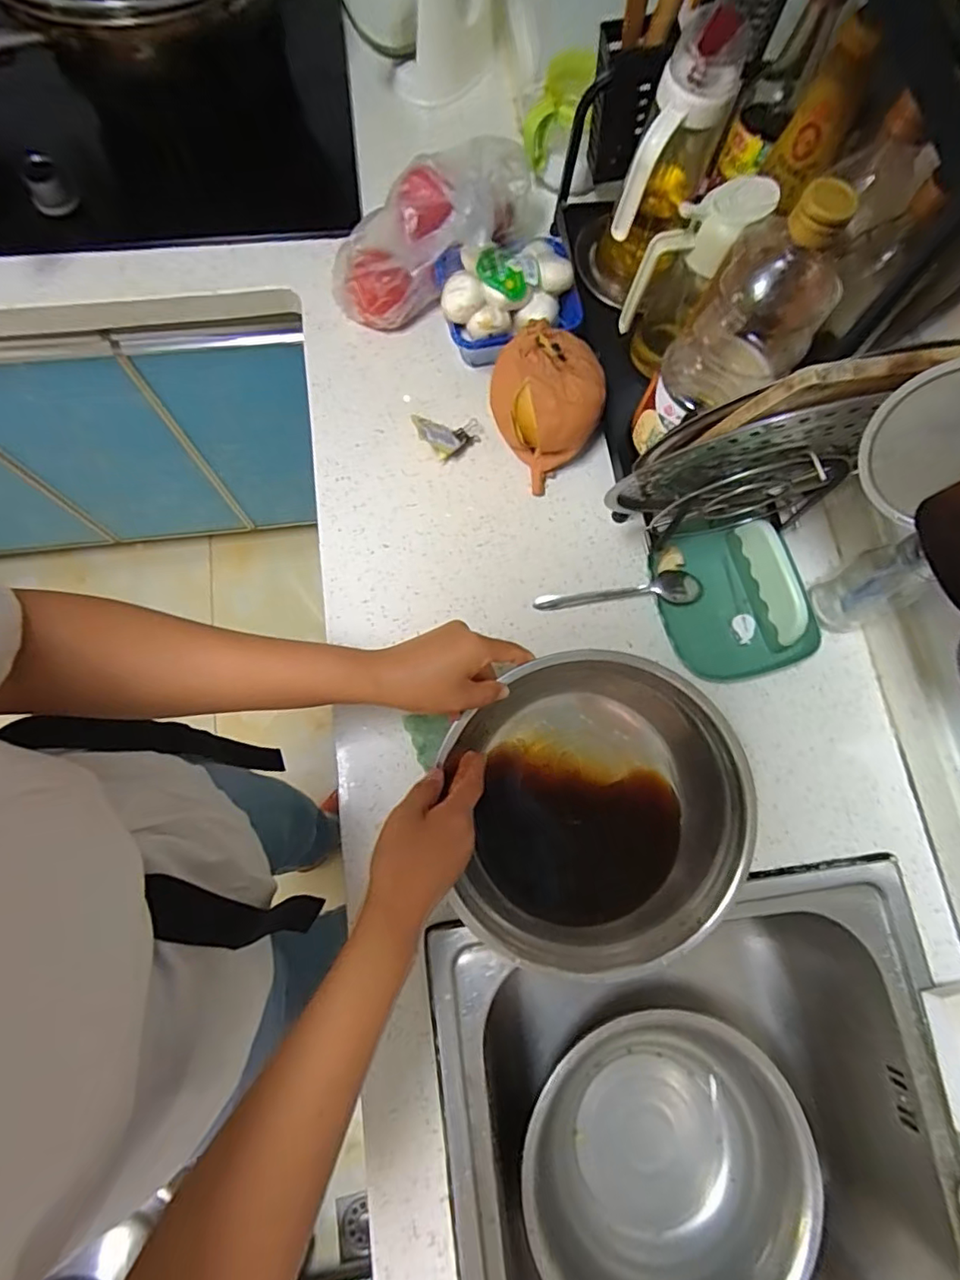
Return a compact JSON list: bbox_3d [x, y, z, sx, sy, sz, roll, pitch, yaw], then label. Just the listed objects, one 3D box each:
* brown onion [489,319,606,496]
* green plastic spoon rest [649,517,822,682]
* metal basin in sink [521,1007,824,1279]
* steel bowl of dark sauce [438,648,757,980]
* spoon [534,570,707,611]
[{"bbox_3d":[0.069,-0.243,0.590,0.105,0.105,0.112,-35,79,-10],"label":"brown onion"},{"bbox_3d":[0.248,-0.042,0.564,0.138,0.059,0.159,-19,77,-7],"label":"green plastic spoon rest"},{"bbox_3d":[0.183,0.521,0.581,0.259,0.098,0.273,1,76,-2],"label":"metal basin in sink"},{"bbox_3d":[0.095,0.140,0.469,0.225,0.097,0.235,0,75,2],"label":"steel bowl of dark sauce"},{"bbox_3d":[0.141,-0.046,0.582,0.169,0.021,0.034,-6,76,-4],"label":"spoon"}]

